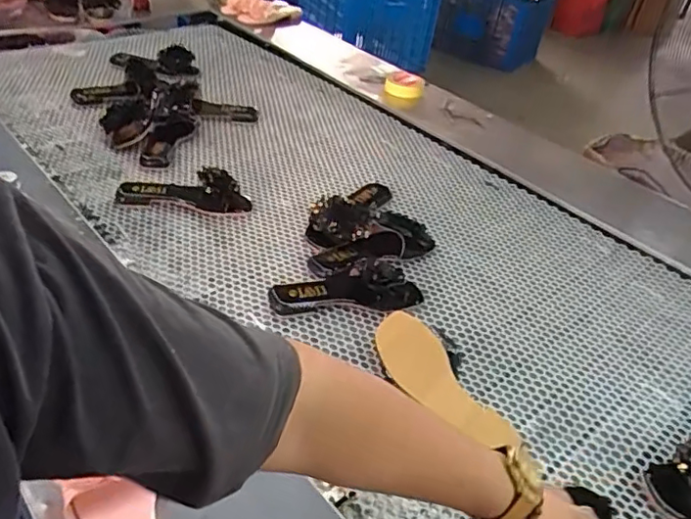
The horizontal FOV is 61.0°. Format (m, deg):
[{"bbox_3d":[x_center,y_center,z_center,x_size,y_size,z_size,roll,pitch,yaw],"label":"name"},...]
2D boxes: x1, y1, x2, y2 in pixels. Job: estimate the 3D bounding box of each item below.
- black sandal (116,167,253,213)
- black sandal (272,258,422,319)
[{"bbox_3d":[-0.305,-0.131,1.122,0.254,0.054,0.102,11,37,1],"label":"black sandal"},{"bbox_3d":[0.004,0.040,0.936,0.246,0.068,0.098,1,38,-6],"label":"black sandal"}]

